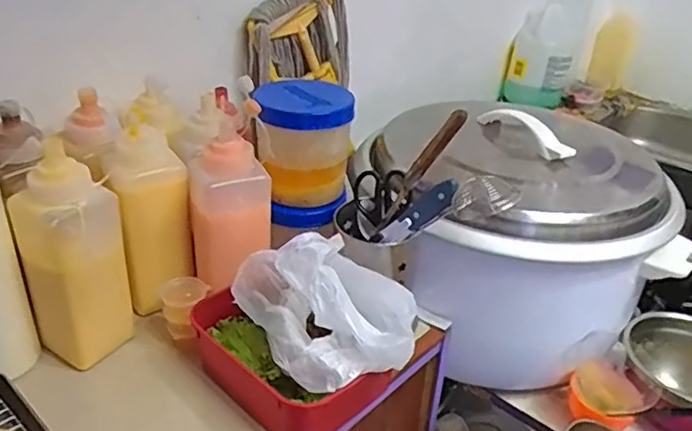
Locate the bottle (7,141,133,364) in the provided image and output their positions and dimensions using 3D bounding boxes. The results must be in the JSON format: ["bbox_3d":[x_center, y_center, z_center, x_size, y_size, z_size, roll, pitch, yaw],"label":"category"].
[{"bbox_3d":[-0.281,0.049,0.605,0.088,0.228,0.068,-22,38,-37],"label":"bottle"}]

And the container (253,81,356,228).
[{"bbox_3d":[-0.050,-0.070,0.702,0.110,0.152,0.096,-1,30,-8],"label":"container"}]

